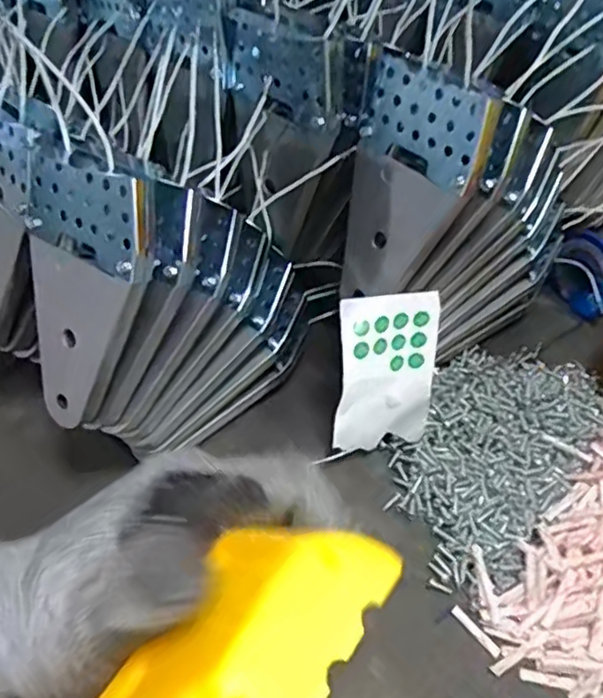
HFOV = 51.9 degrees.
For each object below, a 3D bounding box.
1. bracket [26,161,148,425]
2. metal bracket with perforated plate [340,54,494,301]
[{"bbox_3d":[-0.107,-0.024,0.294,0.067,0.131,0.013,32,31,25],"label":"bracket"},{"bbox_3d":[0.053,-0.078,0.320,0.066,0.124,0.013,35,37,31],"label":"metal bracket with perforated plate"}]

